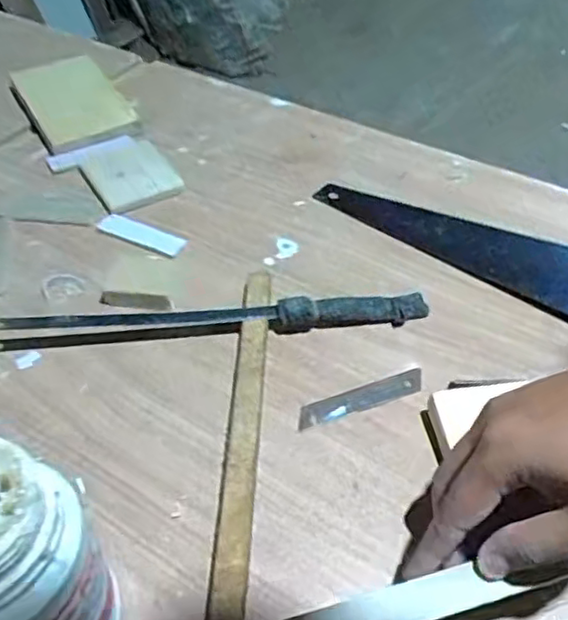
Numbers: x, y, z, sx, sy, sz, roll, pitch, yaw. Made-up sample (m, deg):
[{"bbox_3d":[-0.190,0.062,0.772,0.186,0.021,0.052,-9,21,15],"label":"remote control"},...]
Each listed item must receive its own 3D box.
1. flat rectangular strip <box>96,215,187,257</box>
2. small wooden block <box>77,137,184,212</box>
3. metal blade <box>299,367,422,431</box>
[{"bbox_3d":[-0.120,-0.064,0.546,0.078,0.004,0.022,20,50,18],"label":"flat rectangular strip"},{"bbox_3d":[-0.140,-0.127,0.601,0.073,0.011,0.083,-25,52,-22],"label":"small wooden block"},{"bbox_3d":[0.052,0.058,0.435,0.090,0.004,0.019,-17,49,-16],"label":"metal blade"}]

